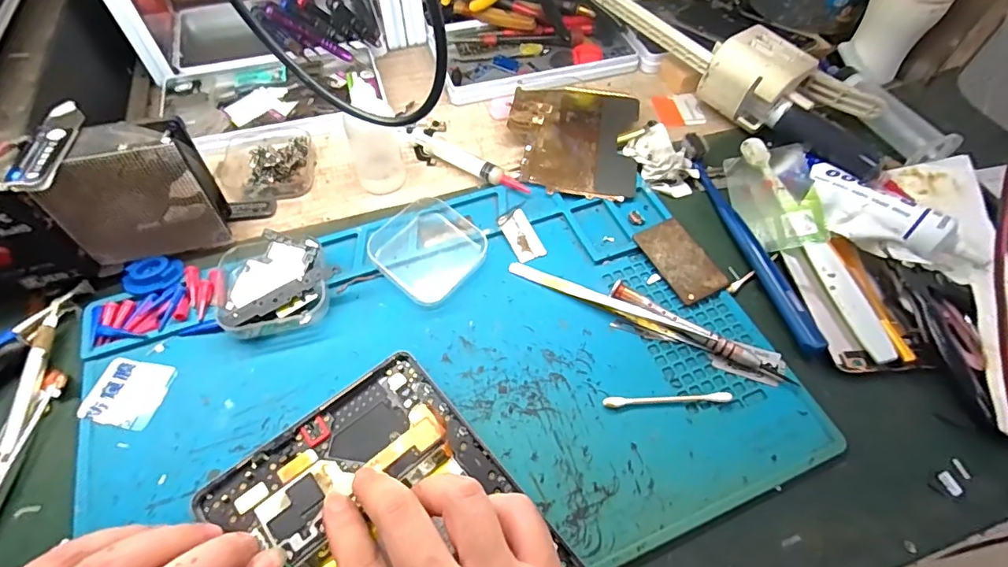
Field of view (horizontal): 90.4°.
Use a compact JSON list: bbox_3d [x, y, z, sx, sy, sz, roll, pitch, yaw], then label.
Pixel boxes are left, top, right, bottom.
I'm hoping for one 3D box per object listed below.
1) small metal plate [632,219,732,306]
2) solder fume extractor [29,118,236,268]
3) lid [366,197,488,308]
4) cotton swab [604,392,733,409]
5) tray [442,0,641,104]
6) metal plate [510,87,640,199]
[{"bbox_3d":[0.117,-0.015,0.334,0.035,0.005,0.060,-25,61,-16],"label":"small metal plate"},{"bbox_3d":[-0.220,-0.054,0.303,0.079,0.079,0.032,-15,58,-11],"label":"solder fume extractor"},{"bbox_3d":[-0.051,-0.026,0.337,0.070,0.009,0.069,35,63,20],"label":"lid"},{"bbox_3d":[0.092,0.065,0.282,0.071,0.004,0.006,-2,57,-2],"label":"cotton swab"},{"bbox_3d":[0.020,-0.257,0.481,0.182,0.044,0.197,-11,58,-8],"label":"tray"},{"bbox_3d":[0.053,-0.113,0.393,0.100,0.006,0.108,8,57,4],"label":"metal plate"}]

